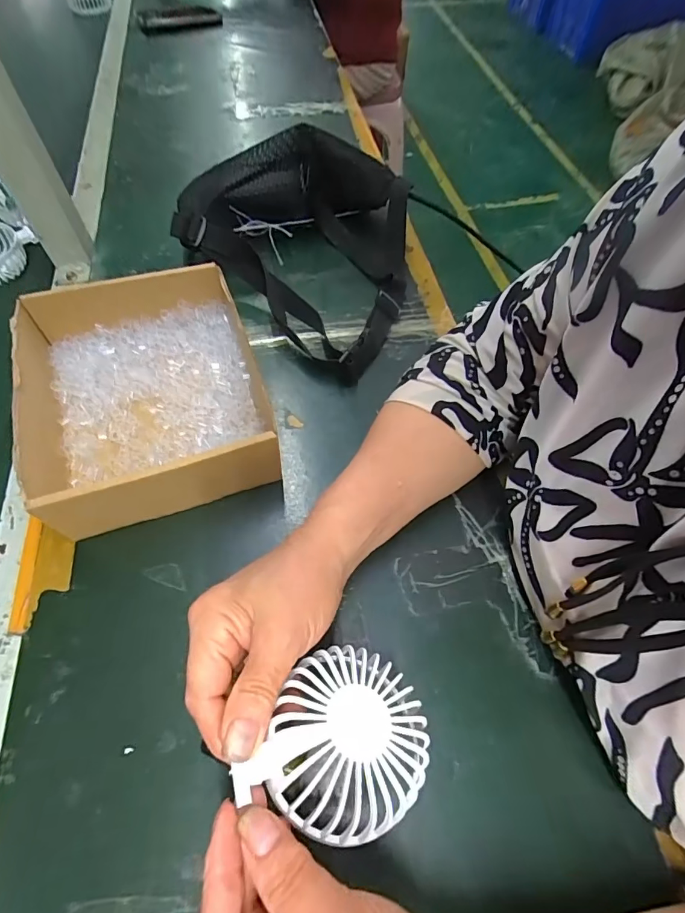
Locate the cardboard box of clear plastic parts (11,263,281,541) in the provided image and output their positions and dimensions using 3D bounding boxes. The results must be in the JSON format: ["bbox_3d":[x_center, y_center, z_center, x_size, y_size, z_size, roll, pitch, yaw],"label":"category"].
[{"bbox_3d":[-0.165,-0.052,0.374,0.185,0.078,0.205,-17,62,-11],"label":"cardboard box of clear plastic parts"}]

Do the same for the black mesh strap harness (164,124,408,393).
[{"bbox_3d":[-0.027,-0.240,0.475,0.234,0.100,0.221,33,65,16],"label":"black mesh strap harness"}]

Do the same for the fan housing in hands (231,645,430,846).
[{"bbox_3d":[0.002,0.142,0.221,0.078,0.021,0.083,0,59,0],"label":"fan housing in hands"}]

